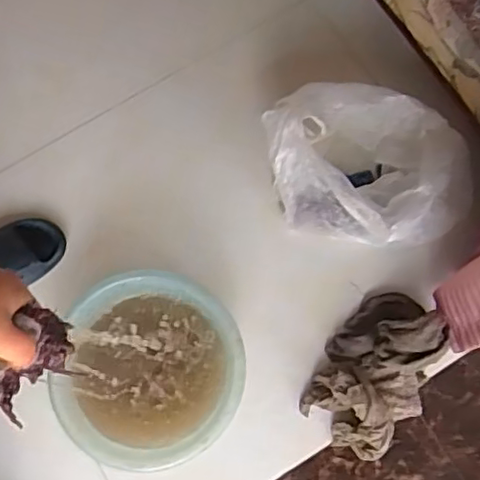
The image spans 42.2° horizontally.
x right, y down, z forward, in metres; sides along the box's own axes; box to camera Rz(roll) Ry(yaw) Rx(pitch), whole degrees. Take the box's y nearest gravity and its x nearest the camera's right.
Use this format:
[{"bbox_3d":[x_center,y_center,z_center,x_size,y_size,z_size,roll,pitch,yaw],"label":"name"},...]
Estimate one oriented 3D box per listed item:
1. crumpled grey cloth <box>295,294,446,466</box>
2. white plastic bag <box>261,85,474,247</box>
[{"bbox_3d":[0.229,0.221,1.045,0.176,0.058,0.272,27,78,8],"label":"crumpled grey cloth"},{"bbox_3d":[0.222,-0.128,1.077,0.378,0.141,0.257,15,77,5],"label":"white plastic bag"}]

